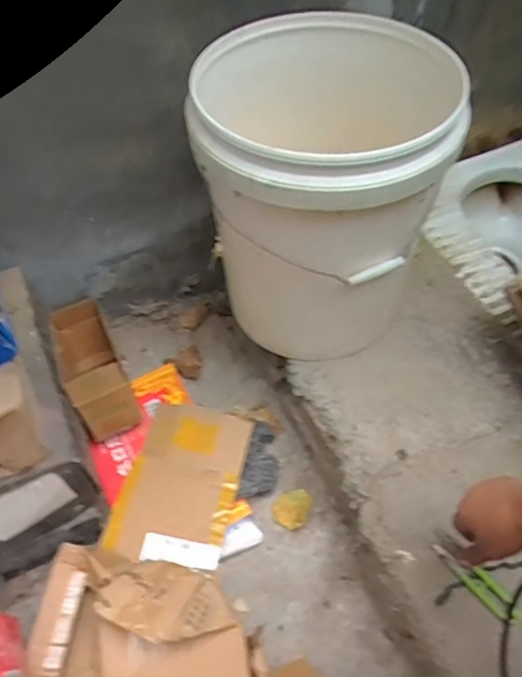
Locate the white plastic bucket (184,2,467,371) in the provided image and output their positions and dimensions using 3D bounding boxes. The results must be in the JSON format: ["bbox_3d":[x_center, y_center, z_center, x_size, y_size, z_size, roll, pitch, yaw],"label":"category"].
[{"bbox_3d":[0.083,-0.211,0.756,0.301,0.365,0.361,2,53,4],"label":"white plastic bucket"}]

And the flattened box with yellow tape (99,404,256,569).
[{"bbox_3d":[-0.113,0.205,0.789,0.157,0.021,0.219,11,63,7],"label":"flattened box with yellow tape"}]

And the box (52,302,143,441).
[{"bbox_3d":[-0.272,0.042,0.885,0.100,0.119,0.236,-27,43,-16],"label":"box"}]

